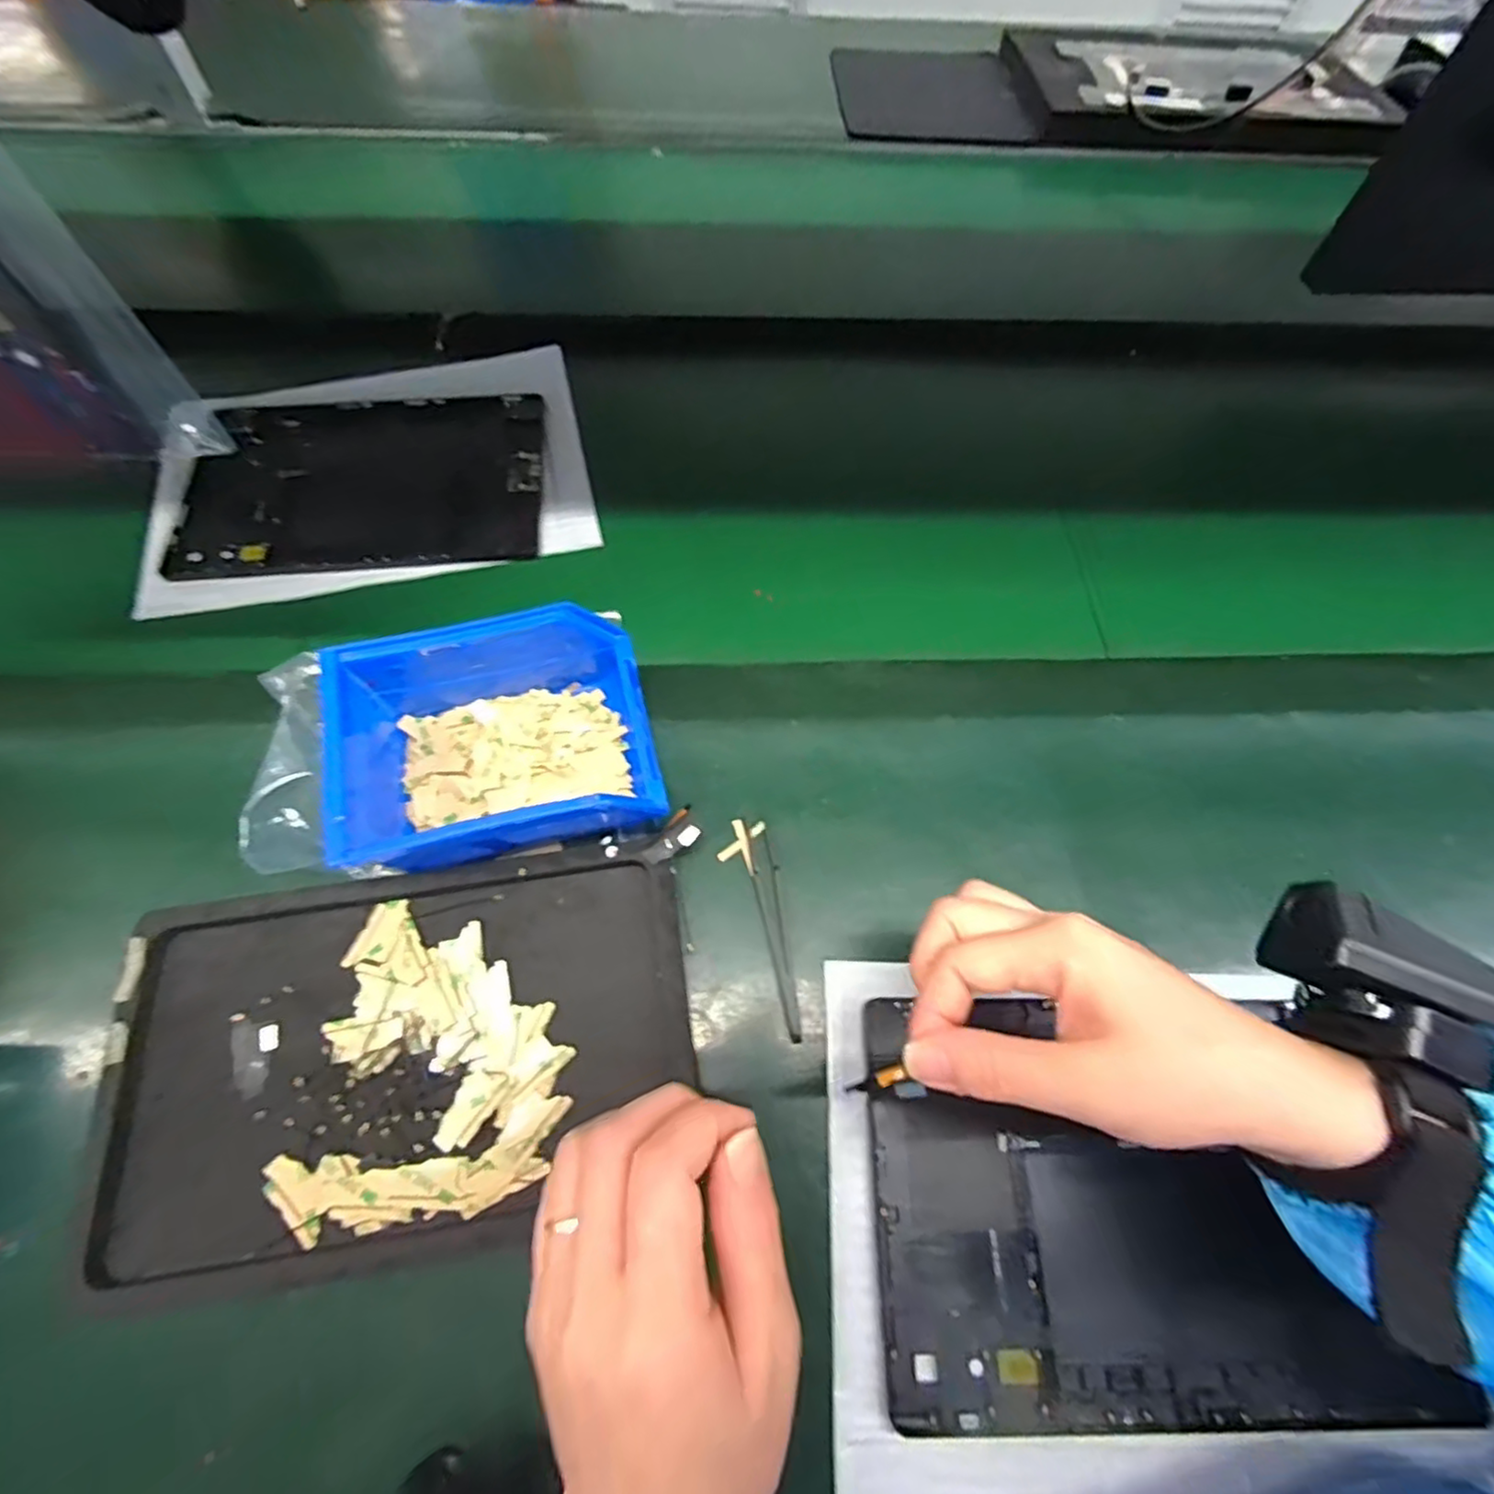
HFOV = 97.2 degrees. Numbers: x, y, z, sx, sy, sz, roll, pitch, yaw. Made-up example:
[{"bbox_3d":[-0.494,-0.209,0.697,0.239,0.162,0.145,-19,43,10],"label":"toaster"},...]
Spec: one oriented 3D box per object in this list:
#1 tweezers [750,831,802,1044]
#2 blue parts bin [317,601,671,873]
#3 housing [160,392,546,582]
[{"bbox_3d":[0.013,0.094,0.333,0.014,0.012,0.101,-4,63,-6],"label":"tweezers"},{"bbox_3d":[-0.118,-0.002,0.329,0.139,0.073,0.114,-14,66,-8],"label":"blue parts bin"},{"bbox_3d":[-0.261,-0.186,0.456,0.234,0.013,0.152,-4,63,-6],"label":"housing"}]

